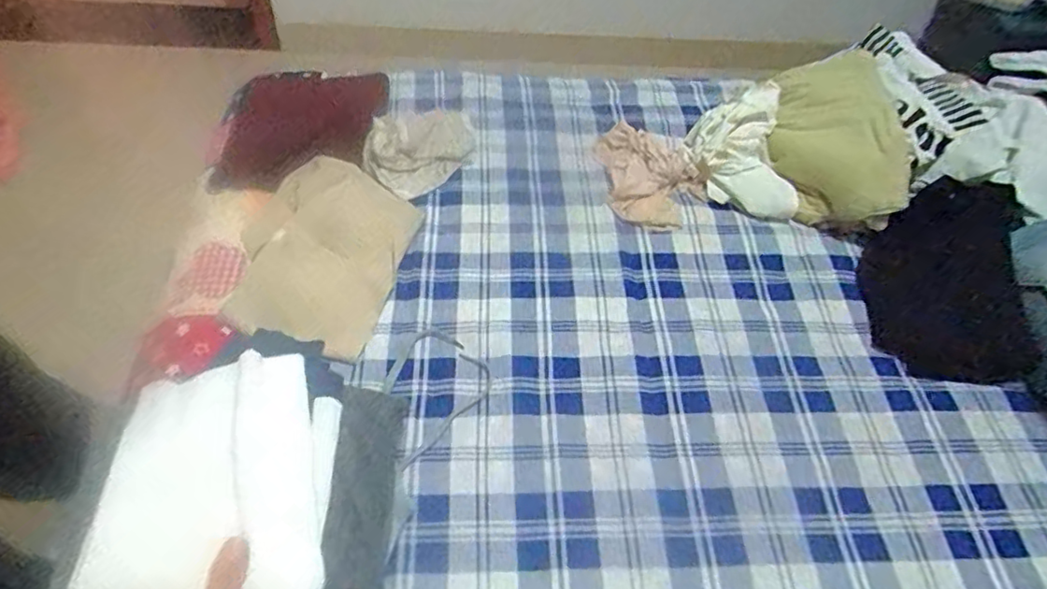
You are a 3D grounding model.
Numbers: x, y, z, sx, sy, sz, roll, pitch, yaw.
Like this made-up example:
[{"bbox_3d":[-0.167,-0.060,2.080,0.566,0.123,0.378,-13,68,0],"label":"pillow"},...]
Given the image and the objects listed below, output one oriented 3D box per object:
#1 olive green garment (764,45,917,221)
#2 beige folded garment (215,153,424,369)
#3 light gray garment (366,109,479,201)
[{"bbox_3d":[0.423,-0.224,0.877,0.164,0.150,0.291,-7,55,-10],"label":"olive green garment"},{"bbox_3d":[-0.252,-0.060,0.788,0.198,0.022,0.272,13,54,5],"label":"beige folded garment"},{"bbox_3d":[-0.150,-0.220,0.901,0.133,0.039,0.182,34,58,19],"label":"light gray garment"}]

